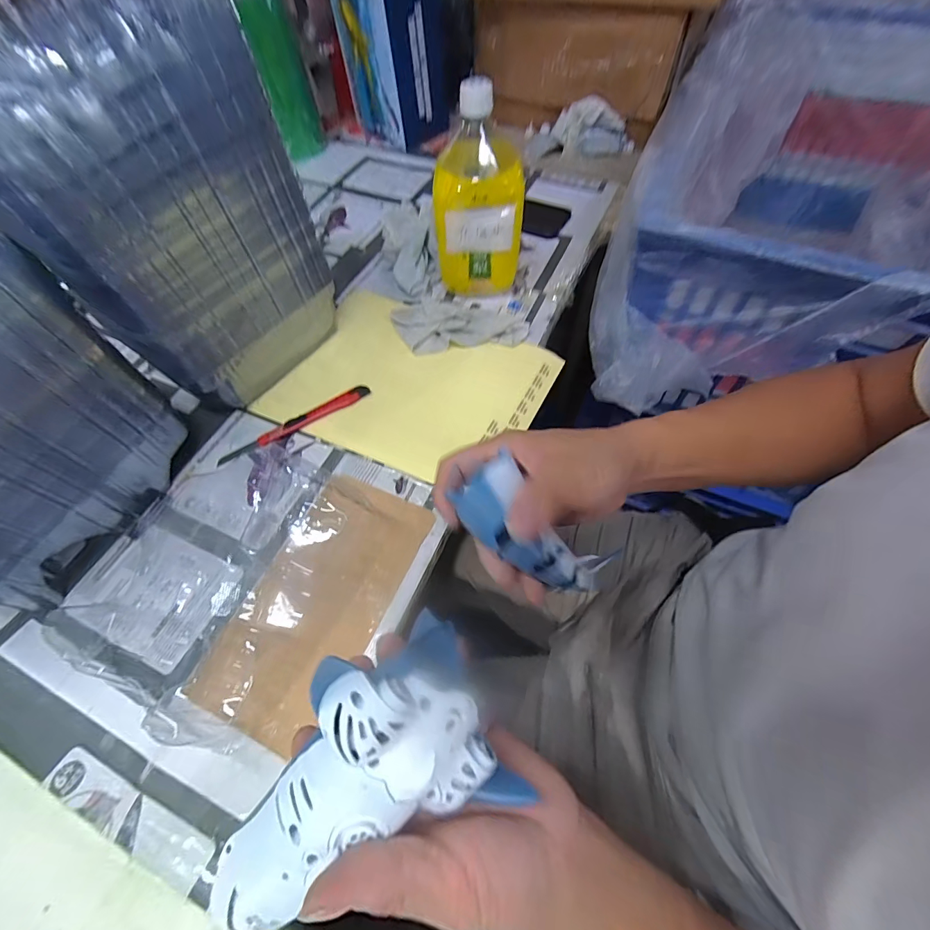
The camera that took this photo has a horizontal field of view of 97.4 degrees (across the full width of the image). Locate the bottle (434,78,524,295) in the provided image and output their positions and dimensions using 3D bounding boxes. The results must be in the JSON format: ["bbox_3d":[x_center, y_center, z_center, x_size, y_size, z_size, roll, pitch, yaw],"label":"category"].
[{"bbox_3d":[0.014,-0.296,0.461,0.097,0.194,0.079,-5,59,1],"label":"bottle"}]

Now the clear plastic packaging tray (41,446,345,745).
[{"bbox_3d":[-0.218,0.078,0.354,0.187,0.017,0.223,19,62,14],"label":"clear plastic packaging tray"}]

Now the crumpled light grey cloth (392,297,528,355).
[{"bbox_3d":[-0.007,-0.167,0.486,0.157,0.020,0.073,-1,59,3],"label":"crumpled light grey cloth"}]

